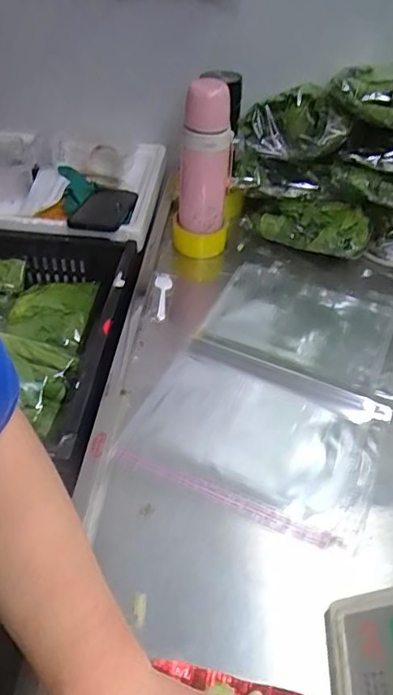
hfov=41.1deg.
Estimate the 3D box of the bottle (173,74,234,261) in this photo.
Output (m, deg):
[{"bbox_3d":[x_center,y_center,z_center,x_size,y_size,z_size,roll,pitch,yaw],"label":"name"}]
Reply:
[{"bbox_3d":[0.009,-0.253,0.761,0.079,0.243,0.061,5,45,1],"label":"bottle"}]

